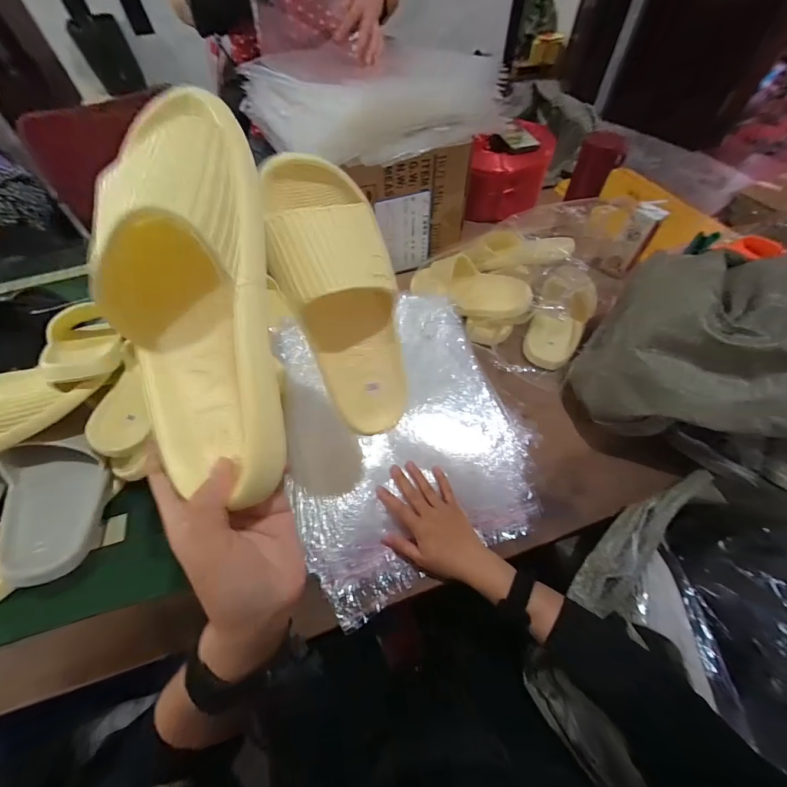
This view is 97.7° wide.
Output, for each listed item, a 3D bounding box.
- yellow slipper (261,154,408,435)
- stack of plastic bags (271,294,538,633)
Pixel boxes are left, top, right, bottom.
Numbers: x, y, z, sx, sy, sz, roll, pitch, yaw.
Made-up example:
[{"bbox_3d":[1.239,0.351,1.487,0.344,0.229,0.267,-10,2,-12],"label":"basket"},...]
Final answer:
[{"bbox_3d":[-0.040,-0.075,0.307,0.093,0.236,0.061,-24,28,-13],"label":"yellow slipper"},{"bbox_3d":[-0.001,0.045,0.506,0.342,0.034,0.411,-22,77,-13],"label":"stack of plastic bags"}]

